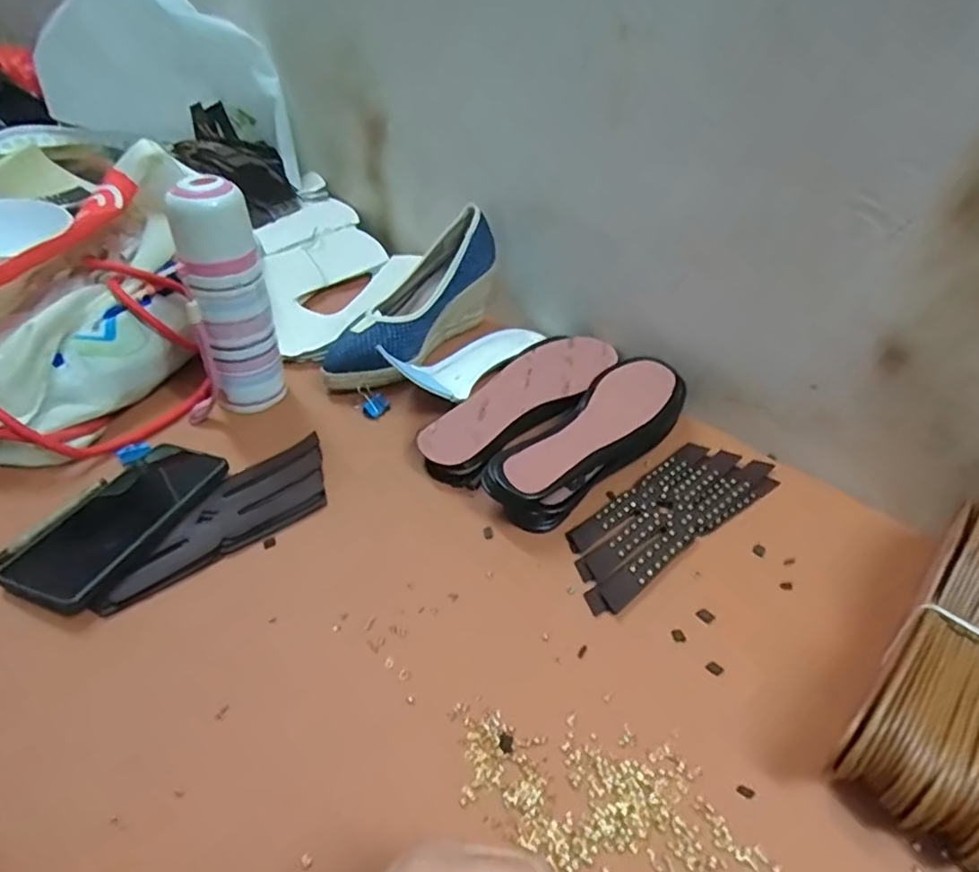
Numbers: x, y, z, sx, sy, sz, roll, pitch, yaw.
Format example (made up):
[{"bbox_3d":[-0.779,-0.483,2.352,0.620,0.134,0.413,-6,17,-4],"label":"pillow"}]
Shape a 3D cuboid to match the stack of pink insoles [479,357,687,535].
[{"bbox_3d":[0.091,0.007,0.549,0.071,0.054,0.220,32,50,29],"label":"stack of pink insoles"}]

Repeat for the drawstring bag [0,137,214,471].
[{"bbox_3d":[-0.423,-0.110,0.576,0.319,0.171,0.238,-19,46,-22],"label":"drawstring bag"}]

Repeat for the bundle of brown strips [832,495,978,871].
[{"bbox_3d":[0.302,0.136,0.389,0.080,0.090,0.235,33,50,29],"label":"bundle of brown strips"}]

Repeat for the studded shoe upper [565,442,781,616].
[{"bbox_3d":[0.149,0.064,0.521,0.222,0.011,0.076,-27,50,-29],"label":"studded shoe upper"}]

